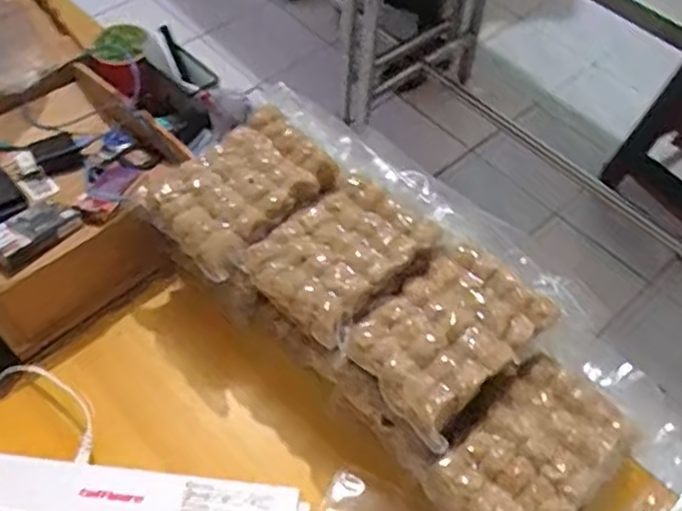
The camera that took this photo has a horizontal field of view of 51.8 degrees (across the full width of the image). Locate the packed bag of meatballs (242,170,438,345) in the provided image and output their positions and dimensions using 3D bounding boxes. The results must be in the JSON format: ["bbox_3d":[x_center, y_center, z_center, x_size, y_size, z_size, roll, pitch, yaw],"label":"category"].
[{"bbox_3d":[0.002,-0.005,0.714,0.129,0.026,0.173,40,62,23],"label":"packed bag of meatballs"}]

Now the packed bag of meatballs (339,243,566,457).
[{"bbox_3d":[0.100,0.073,0.666,0.131,0.032,0.183,38,61,22],"label":"packed bag of meatballs"}]

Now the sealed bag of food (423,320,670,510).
[{"bbox_3d":[0.196,0.169,0.648,0.124,0.027,0.233,38,62,22],"label":"sealed bag of food"}]

